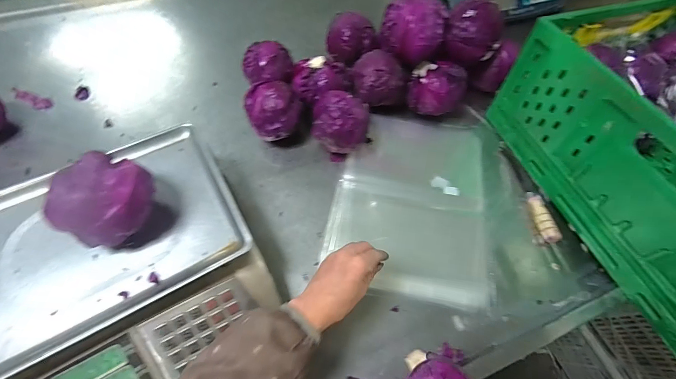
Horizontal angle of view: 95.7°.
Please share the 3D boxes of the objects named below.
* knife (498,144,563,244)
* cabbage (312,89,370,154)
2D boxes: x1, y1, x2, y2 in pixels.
[{"bbox_3d":[0.367,0.000,0.586,0.029,0.041,0.212,-3,63,-5],"label":"knife"},{"bbox_3d":[0.004,-0.118,0.576,0.102,0.108,0.097,10,62,2],"label":"cabbage"}]

